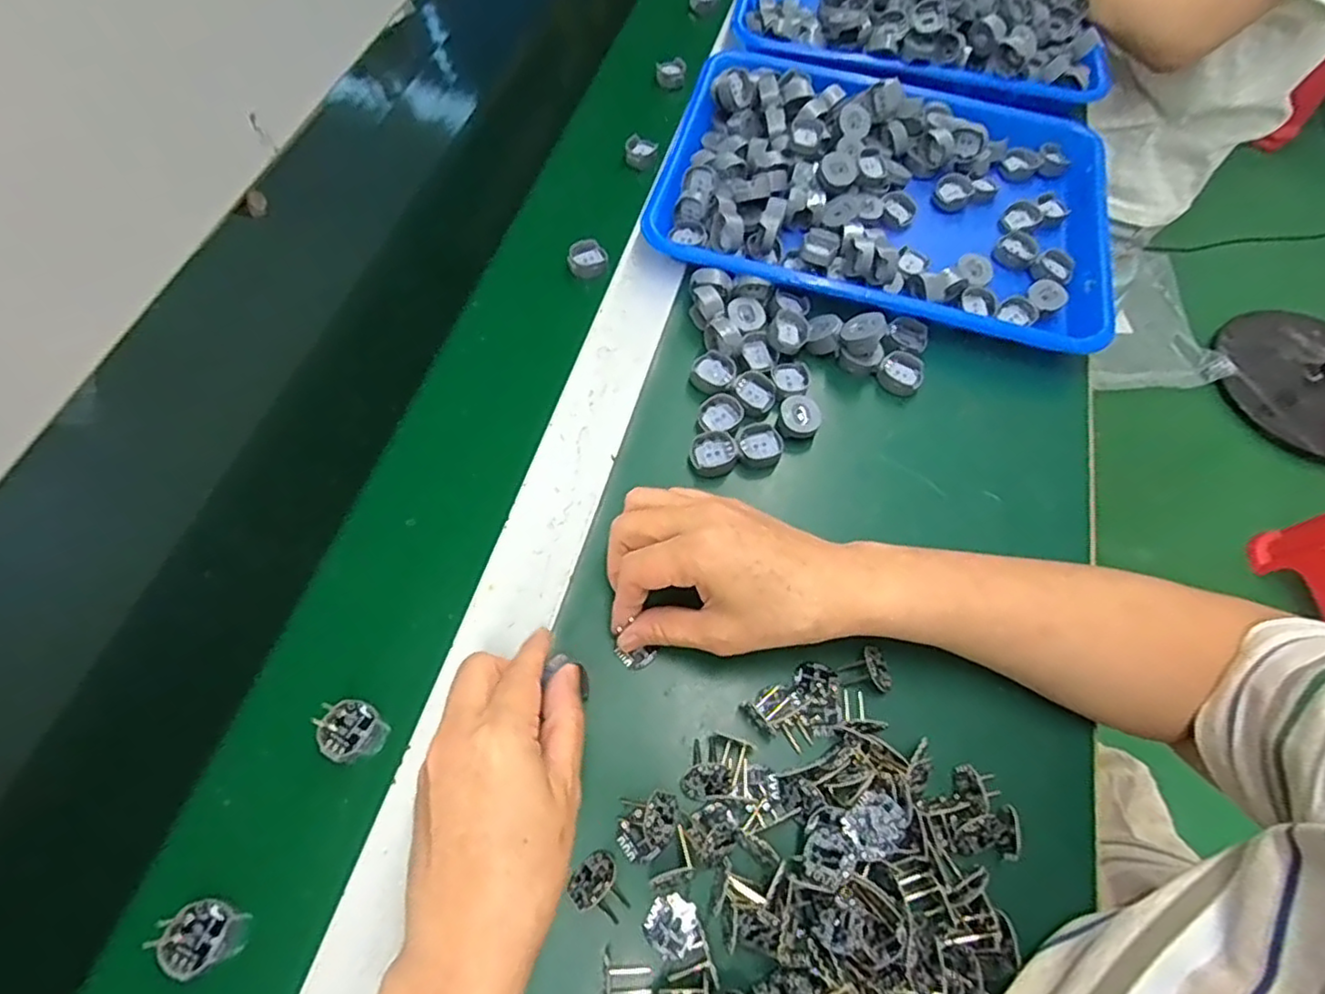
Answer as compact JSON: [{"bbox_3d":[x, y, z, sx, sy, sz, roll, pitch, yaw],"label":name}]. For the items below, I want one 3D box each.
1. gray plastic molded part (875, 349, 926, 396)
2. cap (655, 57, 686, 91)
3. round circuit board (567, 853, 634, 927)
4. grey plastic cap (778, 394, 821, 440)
[{"bbox_3d":[0.165,-0.086,0.451,0.029,0.009,0.032,32,67,13],"label":"gray plastic molded part"},{"bbox_3d":[0.008,-0.387,0.600,0.026,0.013,0.028,1,64,-1],"label":"cap"},{"bbox_3d":[-0.029,0.181,0.302,0.023,0.015,0.029,-31,69,-16],"label":"round circuit board"},{"bbox_3d":[0.088,-0.052,0.420,0.026,0.006,0.029,9,64,3],"label":"grey plastic cap"}]

